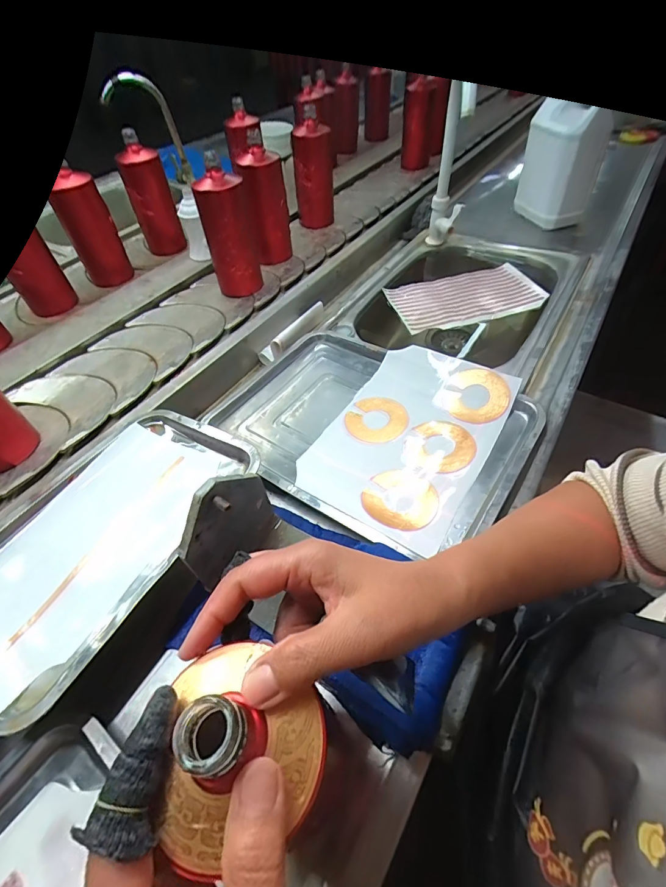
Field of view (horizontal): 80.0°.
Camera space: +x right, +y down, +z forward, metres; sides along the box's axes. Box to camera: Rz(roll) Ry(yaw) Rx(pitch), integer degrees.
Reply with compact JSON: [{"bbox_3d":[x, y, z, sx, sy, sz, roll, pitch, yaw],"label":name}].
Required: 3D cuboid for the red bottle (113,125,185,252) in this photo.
[{"bbox_3d":[-0.377,-0.510,0.821,0.080,0.189,0.074,-25,53,-16],"label":"red bottle"}]

